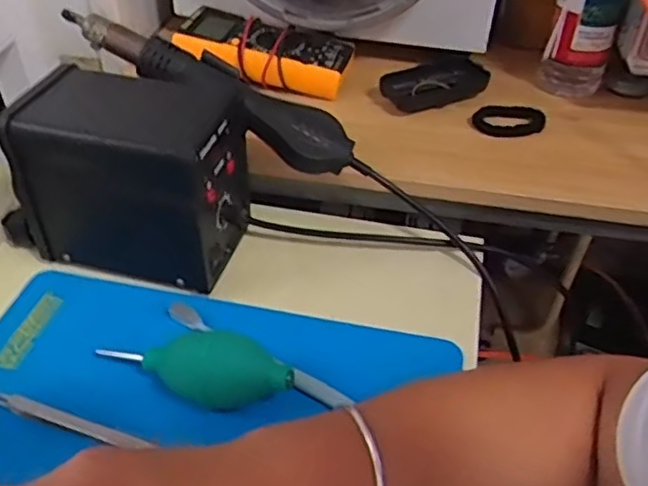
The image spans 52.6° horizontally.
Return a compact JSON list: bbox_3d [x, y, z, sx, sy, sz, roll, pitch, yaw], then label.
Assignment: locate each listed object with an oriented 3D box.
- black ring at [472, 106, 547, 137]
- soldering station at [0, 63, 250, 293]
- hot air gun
[{"bbox_3d":[0.181,-0.122,0.640,0.068,0.013,0.041,0,41,-2],"label":"black ring"},{"bbox_3d":[-0.158,-0.065,0.534,0.186,0.130,0.133,12,42,11],"label":"soldering station"},{"bbox_3d":[-0.092,-0.126,0.535,0.249,0.037,0.040,27,45,-2],"label":"hot air gun"}]

